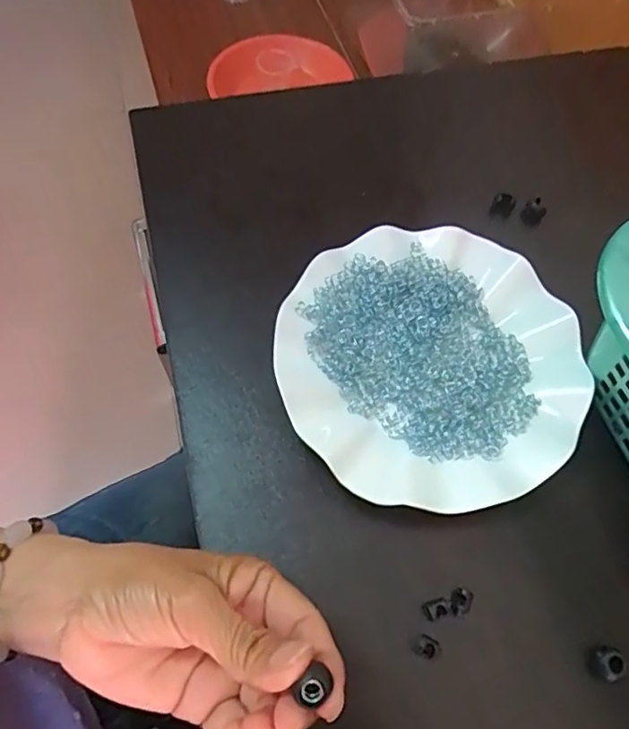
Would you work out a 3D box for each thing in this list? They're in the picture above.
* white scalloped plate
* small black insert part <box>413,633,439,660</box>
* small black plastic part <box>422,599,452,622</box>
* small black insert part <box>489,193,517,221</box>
[{"bbox_3d":[0.070,-0.003,0.339,0.180,0.023,0.177,1,63,-1],"label":"white scalloped plate"},{"bbox_3d":[0.057,0.143,0.280,0.013,0.005,0.010,20,64,8],"label":"small black insert part"},{"bbox_3d":[0.064,0.127,0.286,0.013,0.004,0.009,-15,65,-9],"label":"small black plastic part"},{"bbox_3d":[0.143,-0.119,0.419,0.016,0.019,0.012,26,65,11],"label":"small black insert part"}]

